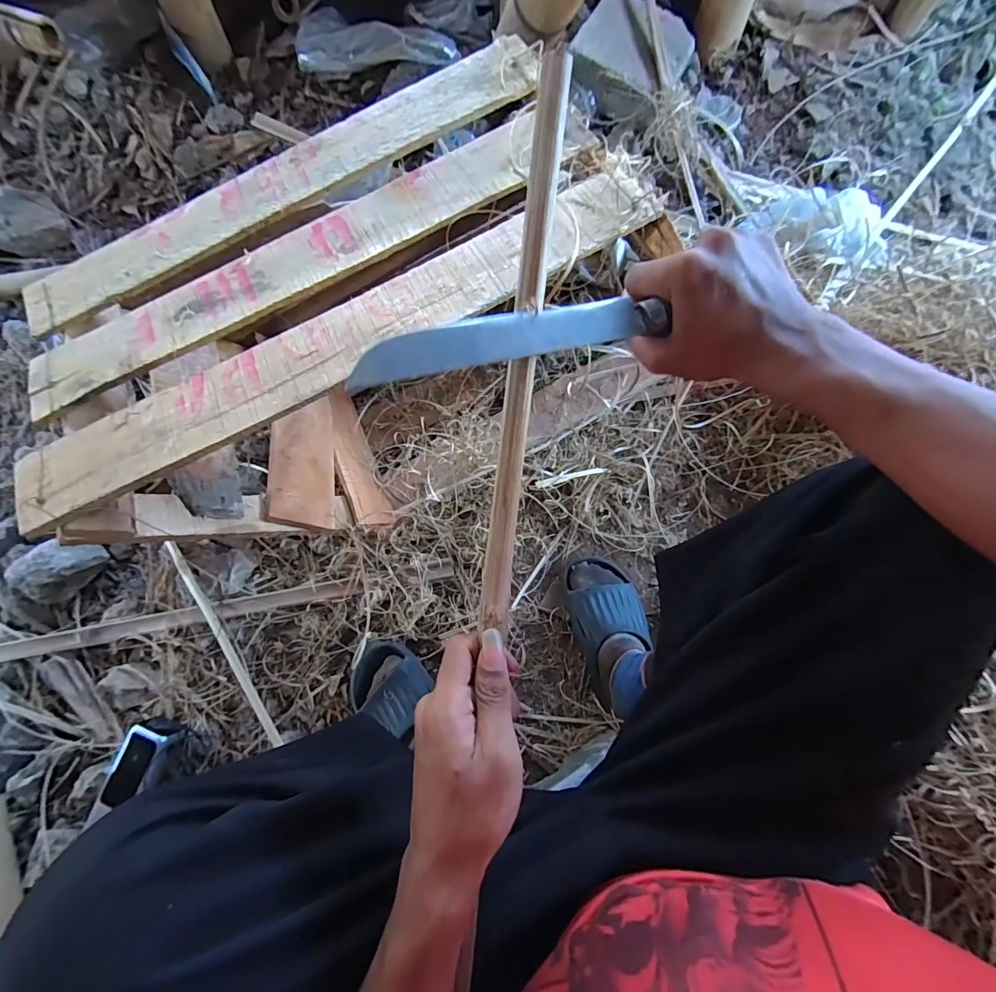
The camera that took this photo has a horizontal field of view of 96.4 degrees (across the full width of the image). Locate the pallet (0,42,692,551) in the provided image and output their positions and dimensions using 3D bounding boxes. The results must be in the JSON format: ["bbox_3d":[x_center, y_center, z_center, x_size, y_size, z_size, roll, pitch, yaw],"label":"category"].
[{"bbox_3d":[-0.169,-0.190,0.539,0.577,0.319,0.344,-27,78,-7],"label":"pallet"}]

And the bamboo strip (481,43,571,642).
[{"bbox_3d":[0.015,-0.087,0.265,0.017,0.006,0.334,6,93,0],"label":"bamboo strip"}]

